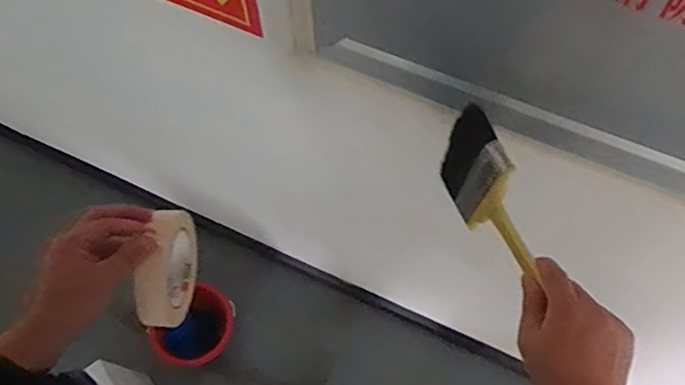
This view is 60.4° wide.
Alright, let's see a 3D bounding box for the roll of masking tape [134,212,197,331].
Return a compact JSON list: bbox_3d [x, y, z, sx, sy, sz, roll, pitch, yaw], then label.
[{"bbox_3d":[-0.172,0.074,0.583,0.020,0.110,0.110,7,66,5],"label":"roll of masking tape"}]

